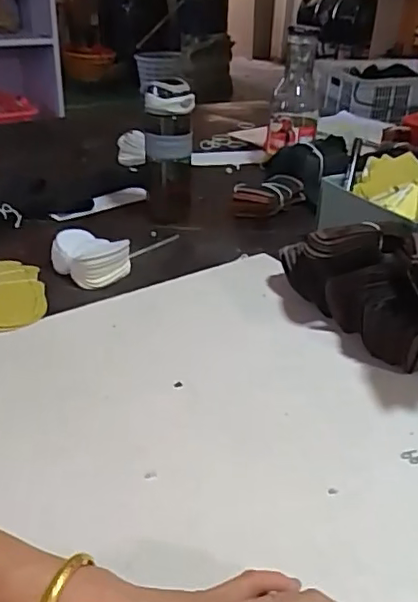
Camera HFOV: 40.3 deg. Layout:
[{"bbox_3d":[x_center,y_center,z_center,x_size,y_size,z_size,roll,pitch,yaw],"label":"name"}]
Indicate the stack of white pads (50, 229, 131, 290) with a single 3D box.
[{"bbox_3d":[-0.169,-0.062,0.798,0.104,0.045,0.086,17,33,24],"label":"stack of white pads"}]

